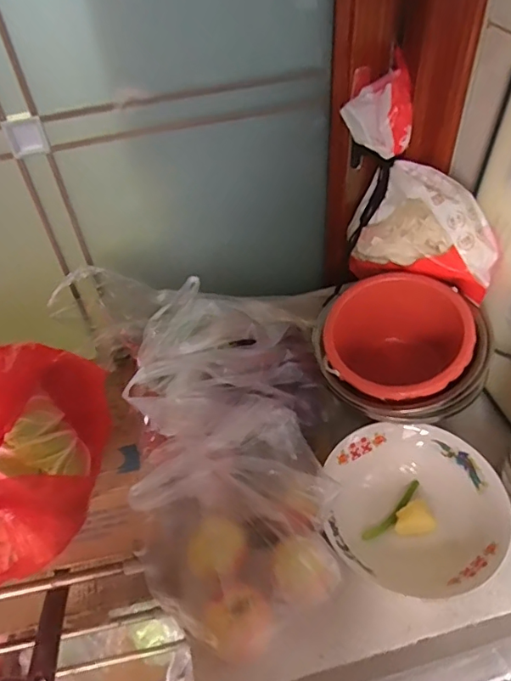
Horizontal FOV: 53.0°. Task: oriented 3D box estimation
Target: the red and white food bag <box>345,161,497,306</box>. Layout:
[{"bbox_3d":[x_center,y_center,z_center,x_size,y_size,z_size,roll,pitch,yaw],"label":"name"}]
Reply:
[{"bbox_3d":[0.246,-0.152,0.738,0.205,0.133,0.103,29,55,28],"label":"red and white food bag"}]

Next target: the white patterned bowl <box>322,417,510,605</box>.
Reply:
[{"bbox_3d":[0.203,0.213,0.665,0.211,0.076,0.206,-3,46,3],"label":"white patterned bowl"}]

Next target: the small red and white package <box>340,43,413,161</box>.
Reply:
[{"bbox_3d":[0.173,-0.323,0.722,0.091,0.103,0.071,-19,48,-13],"label":"small red and white package"}]

